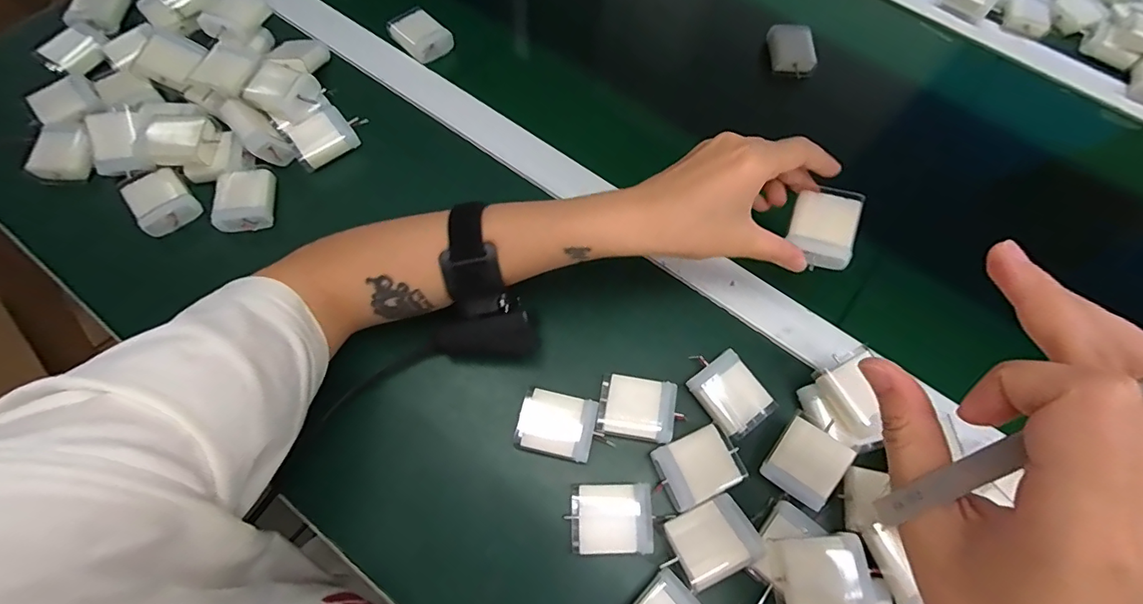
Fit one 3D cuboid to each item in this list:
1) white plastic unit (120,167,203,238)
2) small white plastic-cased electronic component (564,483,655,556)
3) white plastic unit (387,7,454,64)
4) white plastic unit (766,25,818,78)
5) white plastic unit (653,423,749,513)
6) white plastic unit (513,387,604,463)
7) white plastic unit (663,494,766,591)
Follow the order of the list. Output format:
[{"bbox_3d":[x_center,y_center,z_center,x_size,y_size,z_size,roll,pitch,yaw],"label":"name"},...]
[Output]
[{"bbox_3d":[-0.334,-0.083,0.391,0.042,0.018,0.053,-39,74,-16],"label":"white plastic unit"},{"bbox_3d":[0.026,0.139,0.308,0.051,0.013,0.039,-1,68,-2],"label":"small white plastic-cased electronic component"},{"bbox_3d":[-0.149,-0.264,0.477,0.047,0.025,0.043,43,73,14],"label":"white plastic unit"},{"bbox_3d":[0.223,-0.256,0.488,0.045,0.021,0.050,3,68,-1],"label":"white plastic unit"},{"bbox_3d":[0.084,0.110,0.322,0.054,0.008,0.041,-22,70,-10],"label":"white plastic unit"},{"bbox_3d":[-0.010,0.085,0.332,0.052,0.019,0.041,12,68,3],"label":"white plastic unit"},{"bbox_3d":[0.088,0.147,0.298,0.051,0.012,0.041,-19,39,-10],"label":"white plastic unit"}]

